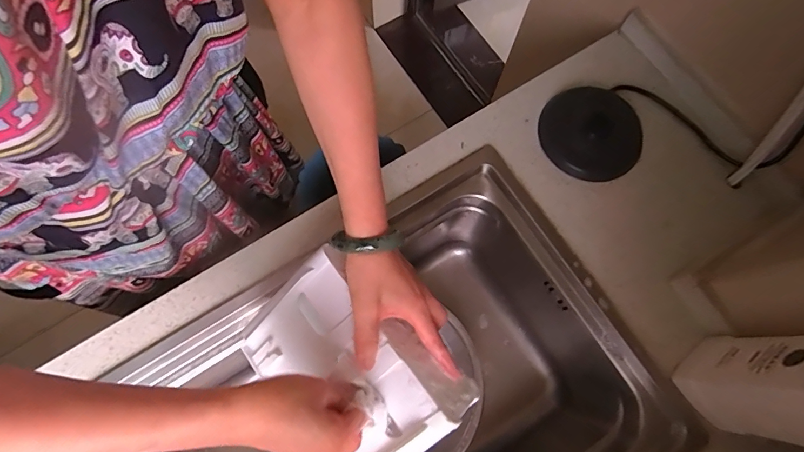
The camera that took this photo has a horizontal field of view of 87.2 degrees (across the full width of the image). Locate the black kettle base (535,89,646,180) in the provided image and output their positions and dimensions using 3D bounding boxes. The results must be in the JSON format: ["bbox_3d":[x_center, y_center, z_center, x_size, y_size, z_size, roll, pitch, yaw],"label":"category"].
[{"bbox_3d":[0.263,-0.131,0.584,0.128,0.029,0.140,0,74,0],"label":"black kettle base"}]

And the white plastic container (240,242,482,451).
[{"bbox_3d":[-0.056,0.146,0.426,0.163,0.087,0.211,-46,73,18],"label":"white plastic container"}]

